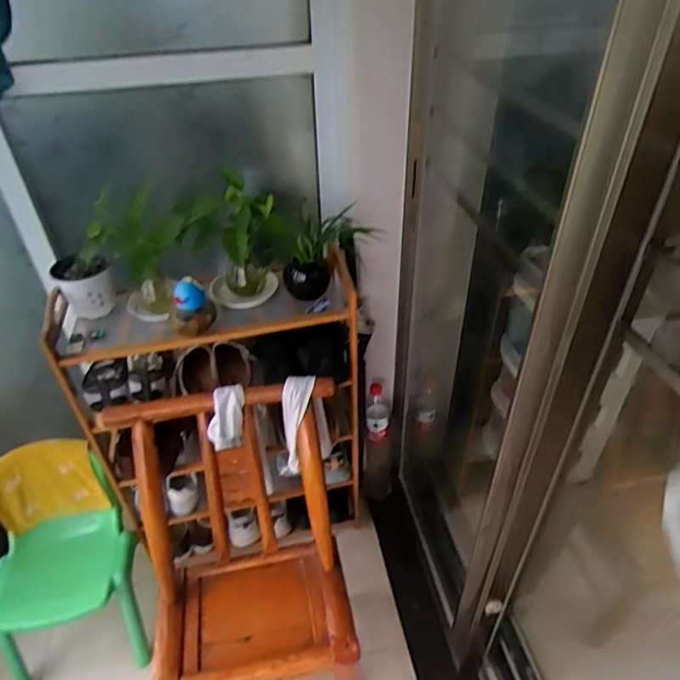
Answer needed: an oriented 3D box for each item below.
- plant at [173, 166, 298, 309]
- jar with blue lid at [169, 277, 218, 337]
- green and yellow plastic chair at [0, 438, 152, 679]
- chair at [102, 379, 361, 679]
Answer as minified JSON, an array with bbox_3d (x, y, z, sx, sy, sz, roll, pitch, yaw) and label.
[{"bbox_3d":[-0.207,-0.180,1.071,0.183,0.279,0.138,10,41,17],"label":"plant"},{"bbox_3d":[-0.296,-0.070,1.031,0.085,0.095,0.083,-13,40,-12],"label":"jar with blue lid"},{"bbox_3d":[-0.671,0.526,1.247,0.316,0.477,0.318,-7,39,-4],"label":"green and yellow plastic chair"},{"bbox_3d":[-0.186,0.489,1.124,0.445,0.693,0.446,-11,39,-10],"label":"chair"}]

